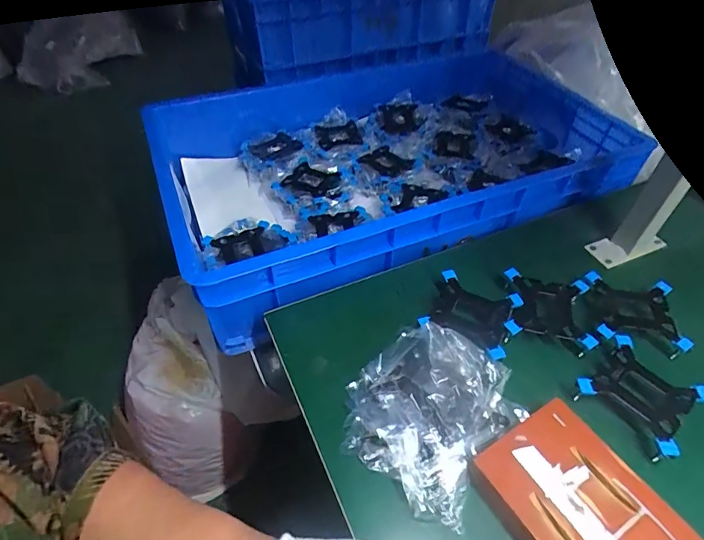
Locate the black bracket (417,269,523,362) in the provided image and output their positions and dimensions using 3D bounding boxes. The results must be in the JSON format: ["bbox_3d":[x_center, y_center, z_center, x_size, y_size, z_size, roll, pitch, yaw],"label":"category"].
[{"bbox_3d":[0.123,0.045,0.455,0.086,0.017,0.081,21,52,18],"label":"black bracket"}]

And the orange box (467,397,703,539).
[{"bbox_3d":[0.172,0.180,0.331,0.107,0.029,0.136,-27,53,-21],"label":"orange box"}]

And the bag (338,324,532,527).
[{"bbox_3d":[0.069,0.117,0.387,0.134,0.052,0.149,31,57,26],"label":"bag"}]

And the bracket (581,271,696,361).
[{"bbox_3d":[0.294,0.049,0.459,0.084,0.030,0.087,8,49,8],"label":"bracket"}]

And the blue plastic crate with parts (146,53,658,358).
[{"bbox_3d":[0.049,-0.185,0.664,0.633,0.153,0.408,-19,51,-16],"label":"blue plastic crate with parts"}]

